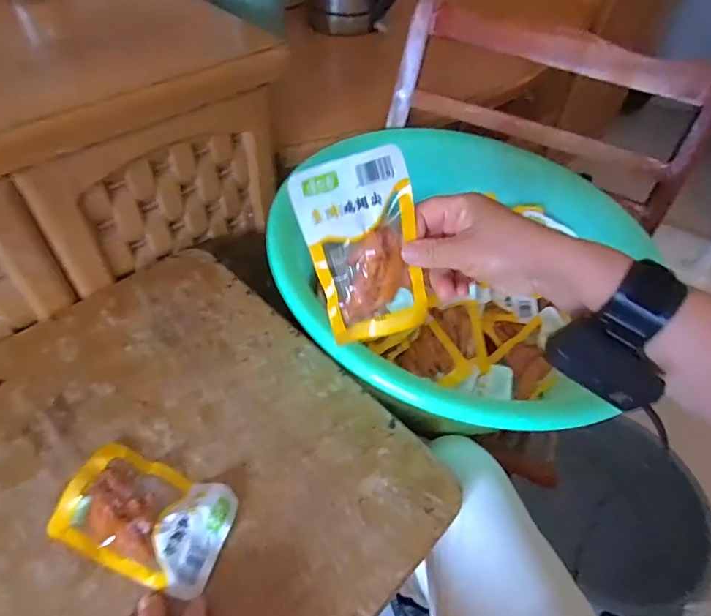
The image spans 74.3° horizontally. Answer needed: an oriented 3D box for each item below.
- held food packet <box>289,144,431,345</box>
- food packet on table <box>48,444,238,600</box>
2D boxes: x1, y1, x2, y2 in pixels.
[{"bbox_3d":[0.008,-0.042,0.350,0.081,0.135,0.014,-18,21,-3],"label":"held food packet"},{"bbox_3d":[-0.170,0.168,0.379,0.134,0.018,0.082,17,51,8],"label":"food packet on table"}]

